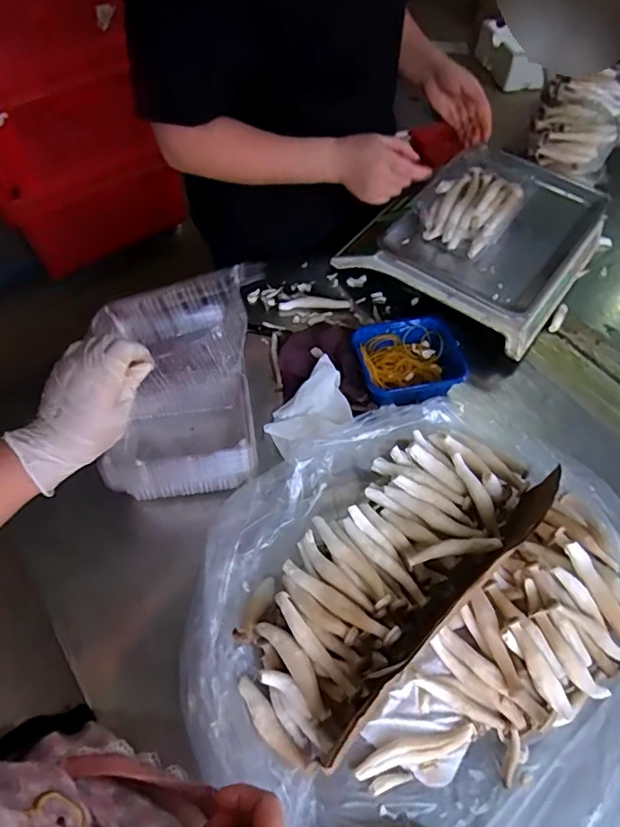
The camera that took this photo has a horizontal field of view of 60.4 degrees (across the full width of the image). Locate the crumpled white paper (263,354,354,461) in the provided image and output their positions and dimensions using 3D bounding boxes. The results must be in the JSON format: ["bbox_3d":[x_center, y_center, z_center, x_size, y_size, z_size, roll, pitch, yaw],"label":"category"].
[{"bbox_3d":[0.002,-0.004,0.709,0.124,0.050,0.074,-39,65,-23],"label":"crumpled white paper"}]

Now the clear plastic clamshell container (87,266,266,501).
[{"bbox_3d":[-0.145,-0.024,0.591,0.169,0.205,0.157,-7,58,-5],"label":"clear plastic clamshell container"}]

